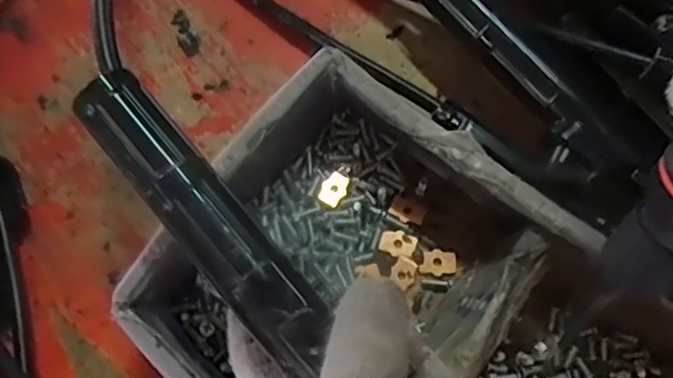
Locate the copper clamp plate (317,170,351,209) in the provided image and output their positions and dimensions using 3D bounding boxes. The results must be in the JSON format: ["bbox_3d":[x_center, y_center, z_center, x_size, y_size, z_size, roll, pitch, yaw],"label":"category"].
[{"bbox_3d":[-0.001,0.000,0.346,0.013,0.004,0.020,31,75,10],"label":"copper clamp plate"}]

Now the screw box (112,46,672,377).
[{"bbox_3d":[0.044,0.070,0.301,0.254,0.061,0.171,38,77,12],"label":"screw box"}]

